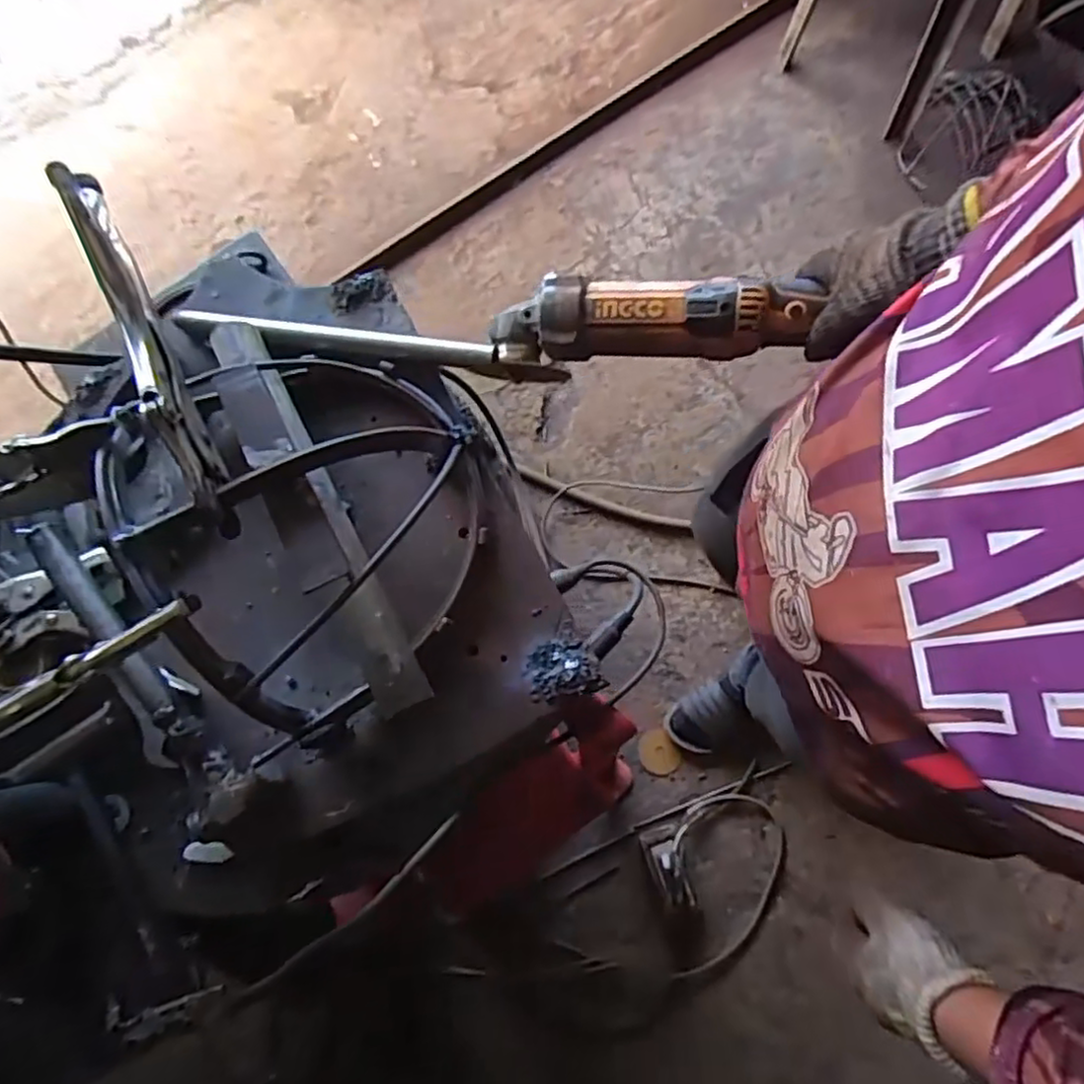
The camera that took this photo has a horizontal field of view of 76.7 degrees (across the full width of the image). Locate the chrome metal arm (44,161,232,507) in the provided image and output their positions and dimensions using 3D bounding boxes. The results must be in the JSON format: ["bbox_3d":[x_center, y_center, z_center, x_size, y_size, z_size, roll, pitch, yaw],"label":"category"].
[{"bbox_3d":[-0.216,-0.116,0.371,0.016,0.056,0.207,-24,79,-6],"label":"chrome metal arm"}]

